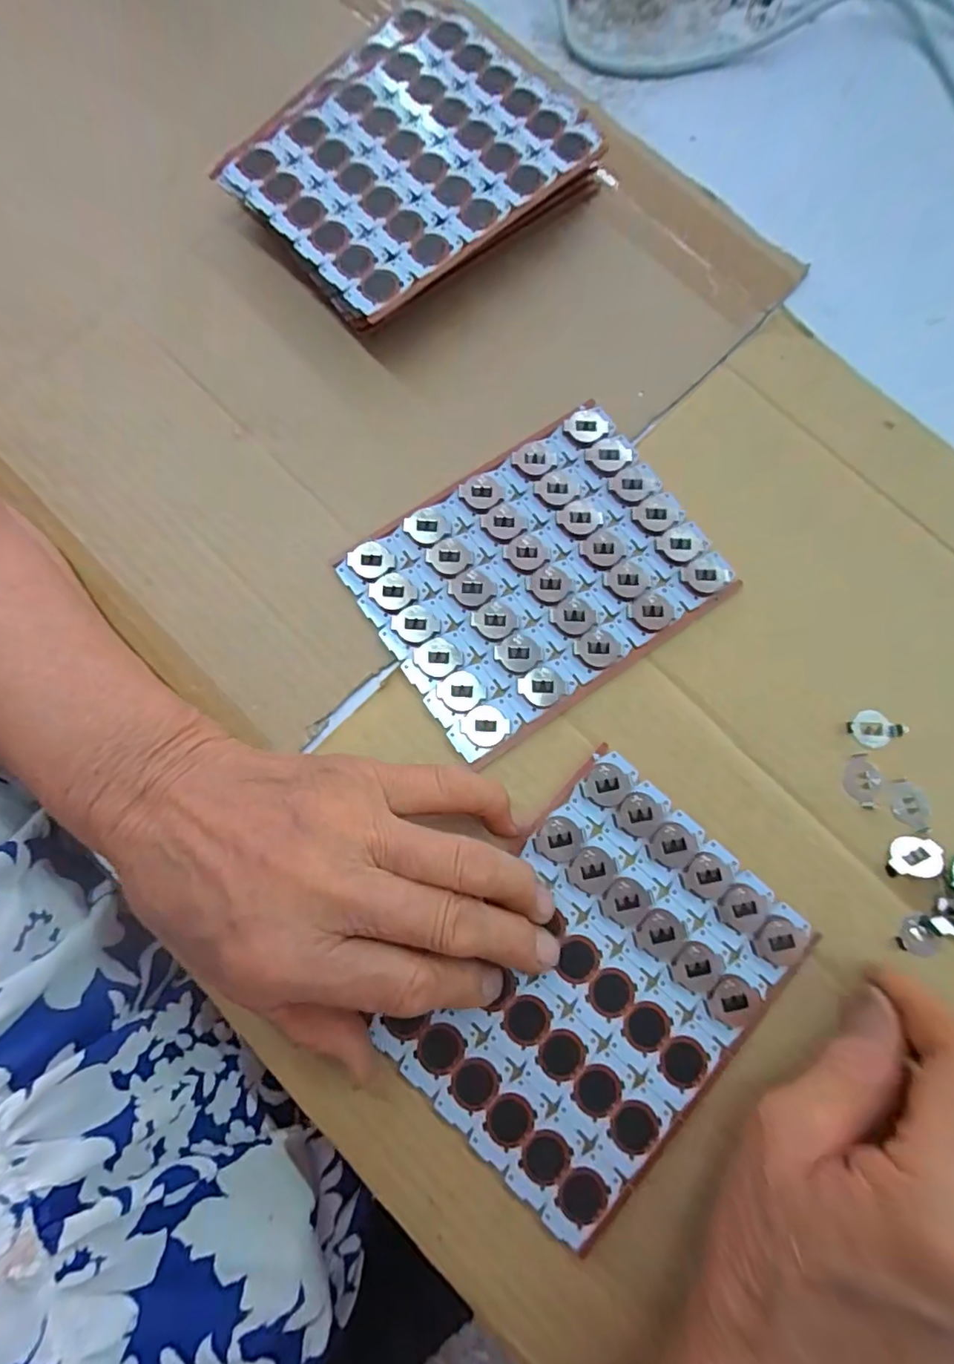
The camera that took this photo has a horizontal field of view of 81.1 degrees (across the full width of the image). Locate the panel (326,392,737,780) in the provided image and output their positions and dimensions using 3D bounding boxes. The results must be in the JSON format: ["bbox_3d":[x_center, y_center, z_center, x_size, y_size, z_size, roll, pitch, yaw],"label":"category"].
[{"bbox_3d":[0.029,-0.049,0.254,0.148,0.007,0.109,-33,81,-8],"label":"panel"}]

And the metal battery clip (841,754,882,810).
[{"bbox_3d":[0.167,0.043,0.240,0.016,0.004,0.023,-5,78,-2],"label":"metal battery clip"}]

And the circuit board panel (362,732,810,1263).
[{"bbox_3d":[0.047,0.117,0.220,0.109,0.006,0.147,42,80,7],"label":"circuit board panel"}]

